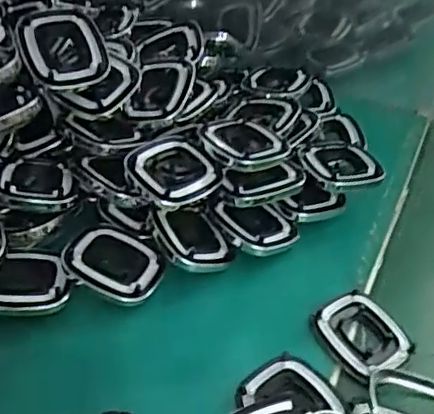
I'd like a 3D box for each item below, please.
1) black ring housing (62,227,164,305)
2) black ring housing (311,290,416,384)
[{"bbox_3d":[-0.119,0.059,0.698,0.115,0.029,0.101,15,46,17],"label":"black ring housing"},{"bbox_3d":[0.165,0.144,0.658,0.082,0.019,0.098,-20,47,-18],"label":"black ring housing"}]

